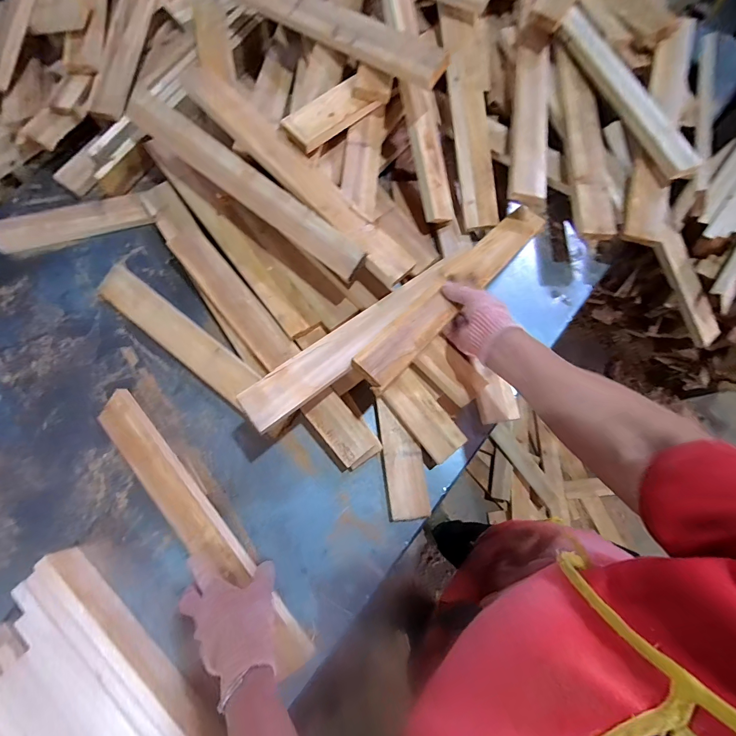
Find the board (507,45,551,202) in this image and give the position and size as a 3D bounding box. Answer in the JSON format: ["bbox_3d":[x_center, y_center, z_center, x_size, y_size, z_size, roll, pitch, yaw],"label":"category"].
[{"bbox_3d":[0.315,-0.477,0.681,0.069,0.023,0.368,9,75,2],"label":"board"}]

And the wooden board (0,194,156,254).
[{"bbox_3d":[-0.543,-0.272,0.661,0.273,0.024,0.069,-13,76,-4],"label":"wooden board"}]

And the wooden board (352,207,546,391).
[{"bbox_3d":[0.159,-0.148,0.584,0.066,0.030,0.514,41,62,9],"label":"wooden board"}]

